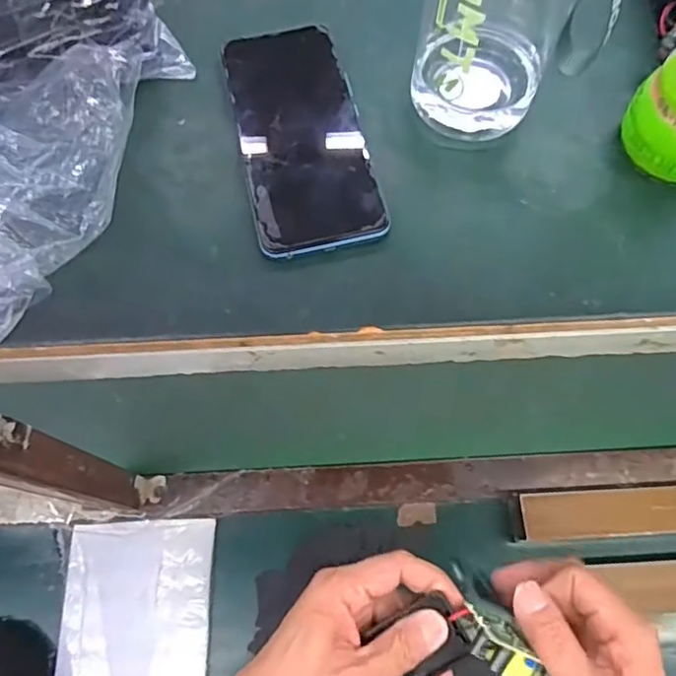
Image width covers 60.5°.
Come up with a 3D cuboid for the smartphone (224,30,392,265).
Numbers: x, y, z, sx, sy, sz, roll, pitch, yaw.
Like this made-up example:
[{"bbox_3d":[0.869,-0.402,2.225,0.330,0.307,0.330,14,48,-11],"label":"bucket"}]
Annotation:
[{"bbox_3d":[-0.023,-0.124,0.348,0.072,0.006,0.158,-12,70,-4],"label":"smartphone"}]

